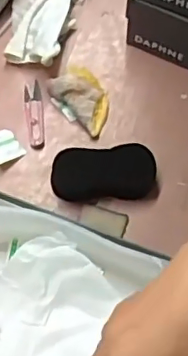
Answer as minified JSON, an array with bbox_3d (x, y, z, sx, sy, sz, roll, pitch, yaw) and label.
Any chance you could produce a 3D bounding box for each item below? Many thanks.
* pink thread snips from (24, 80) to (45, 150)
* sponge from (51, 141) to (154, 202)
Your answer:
[{"bbox_3d":[-0.080,-0.085,0.753,0.022,0.013,0.098,-7,66,-4],"label":"pink thread snips"},{"bbox_3d":[0.012,-0.007,0.702,0.127,0.028,0.060,-3,66,-2],"label":"sponge"}]

